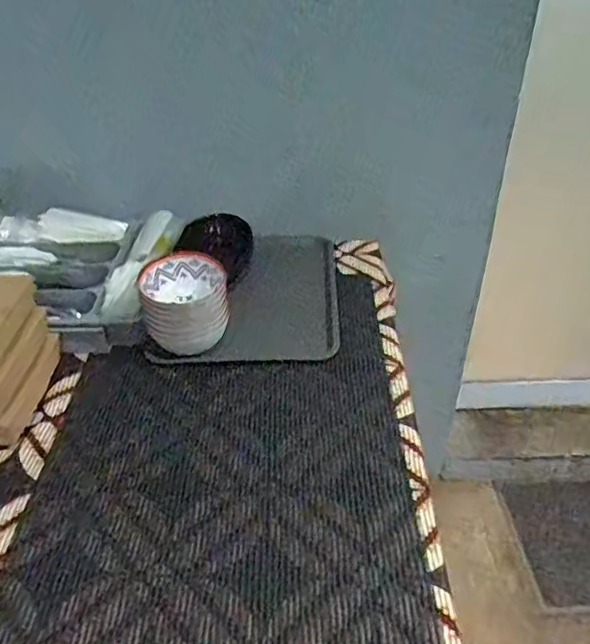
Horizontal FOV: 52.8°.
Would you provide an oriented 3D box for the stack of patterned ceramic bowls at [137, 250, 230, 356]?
[{"bbox_3d":[-0.161,-0.026,0.887,0.124,0.119,0.103,-2,36,-2],"label":"stack of patterned ceramic bowls"}]

